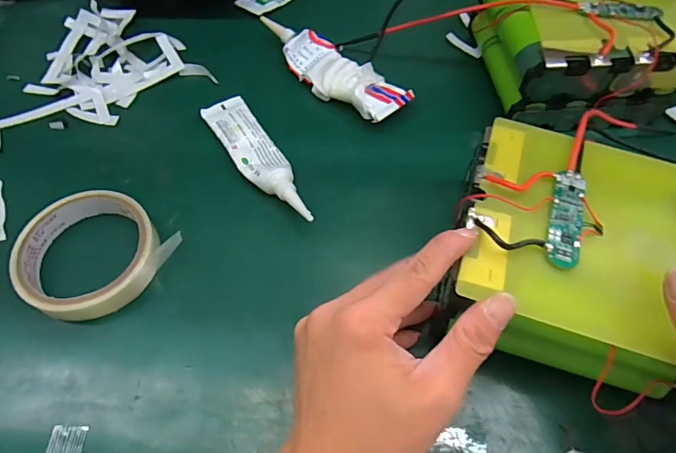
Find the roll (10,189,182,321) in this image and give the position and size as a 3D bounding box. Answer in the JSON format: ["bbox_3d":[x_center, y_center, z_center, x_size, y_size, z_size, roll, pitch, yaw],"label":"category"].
[{"bbox_3d":[-0.174,0.018,0.311,0.090,0.022,0.091,0,58,-1],"label":"roll"}]

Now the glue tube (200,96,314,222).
[{"bbox_3d":[-0.065,-0.056,0.357,0.036,0.018,0.153,-27,62,-16],"label":"glue tube"}]

